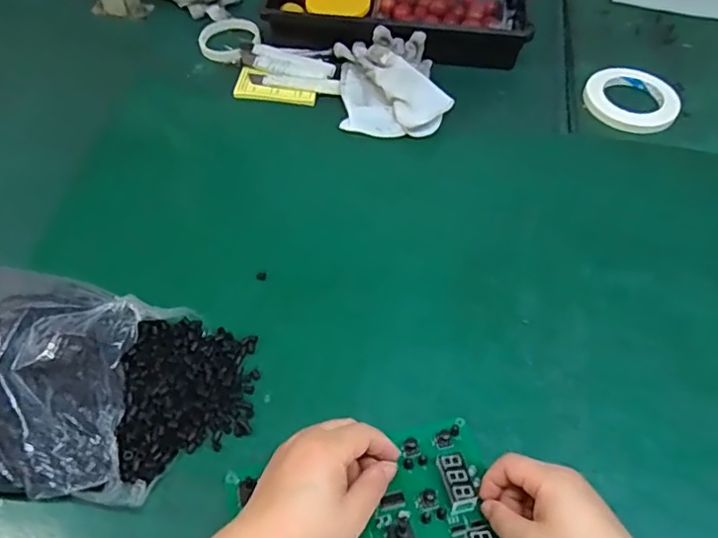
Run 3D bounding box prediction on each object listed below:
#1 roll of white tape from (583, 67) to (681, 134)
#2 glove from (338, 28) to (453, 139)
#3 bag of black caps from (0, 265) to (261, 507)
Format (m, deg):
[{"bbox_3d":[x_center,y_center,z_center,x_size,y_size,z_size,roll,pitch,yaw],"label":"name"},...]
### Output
[{"bbox_3d":[0.352,-0.219,0.735,0.117,0.014,0.110,1,53,-1],"label":"roll of white tape"},{"bbox_3d":[0.042,-0.239,0.731,0.141,0.046,0.168,0,53,-1],"label":"glove"},{"bbox_3d":[-0.266,0.088,0.457,0.335,0.093,0.179,8,54,5],"label":"bag of black caps"}]

